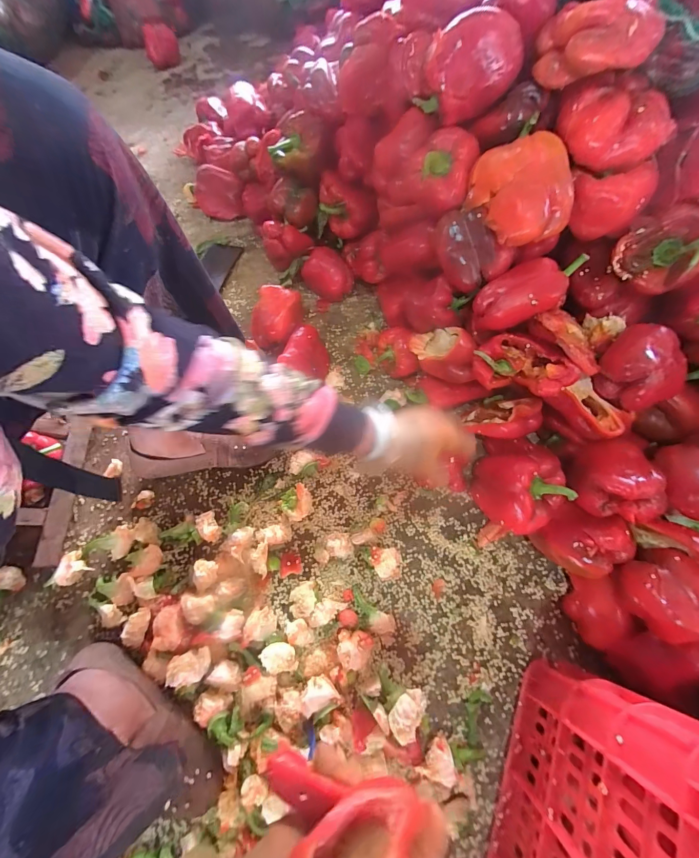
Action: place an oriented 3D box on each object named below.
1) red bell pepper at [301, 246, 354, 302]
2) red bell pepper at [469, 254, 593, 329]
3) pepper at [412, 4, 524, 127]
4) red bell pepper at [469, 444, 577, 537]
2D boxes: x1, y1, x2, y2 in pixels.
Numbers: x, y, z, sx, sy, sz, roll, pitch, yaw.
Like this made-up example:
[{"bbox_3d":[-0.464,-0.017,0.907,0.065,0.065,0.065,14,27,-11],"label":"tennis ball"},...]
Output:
[{"bbox_3d":[-0.038,-0.293,0.674,0.091,0.073,0.068,34,75,14],"label":"red bell pepper"},{"bbox_3d":[0.238,-0.180,0.455,0.153,0.058,0.072,-27,69,10],"label":"red bell pepper"},{"bbox_3d":[0.156,-0.470,0.453,0.114,0.090,0.068,-20,70,-5],"label":"pepper"},{"bbox_3d":[0.238,0.089,0.494,0.100,0.113,0.106,-1,70,2],"label":"red bell pepper"}]

